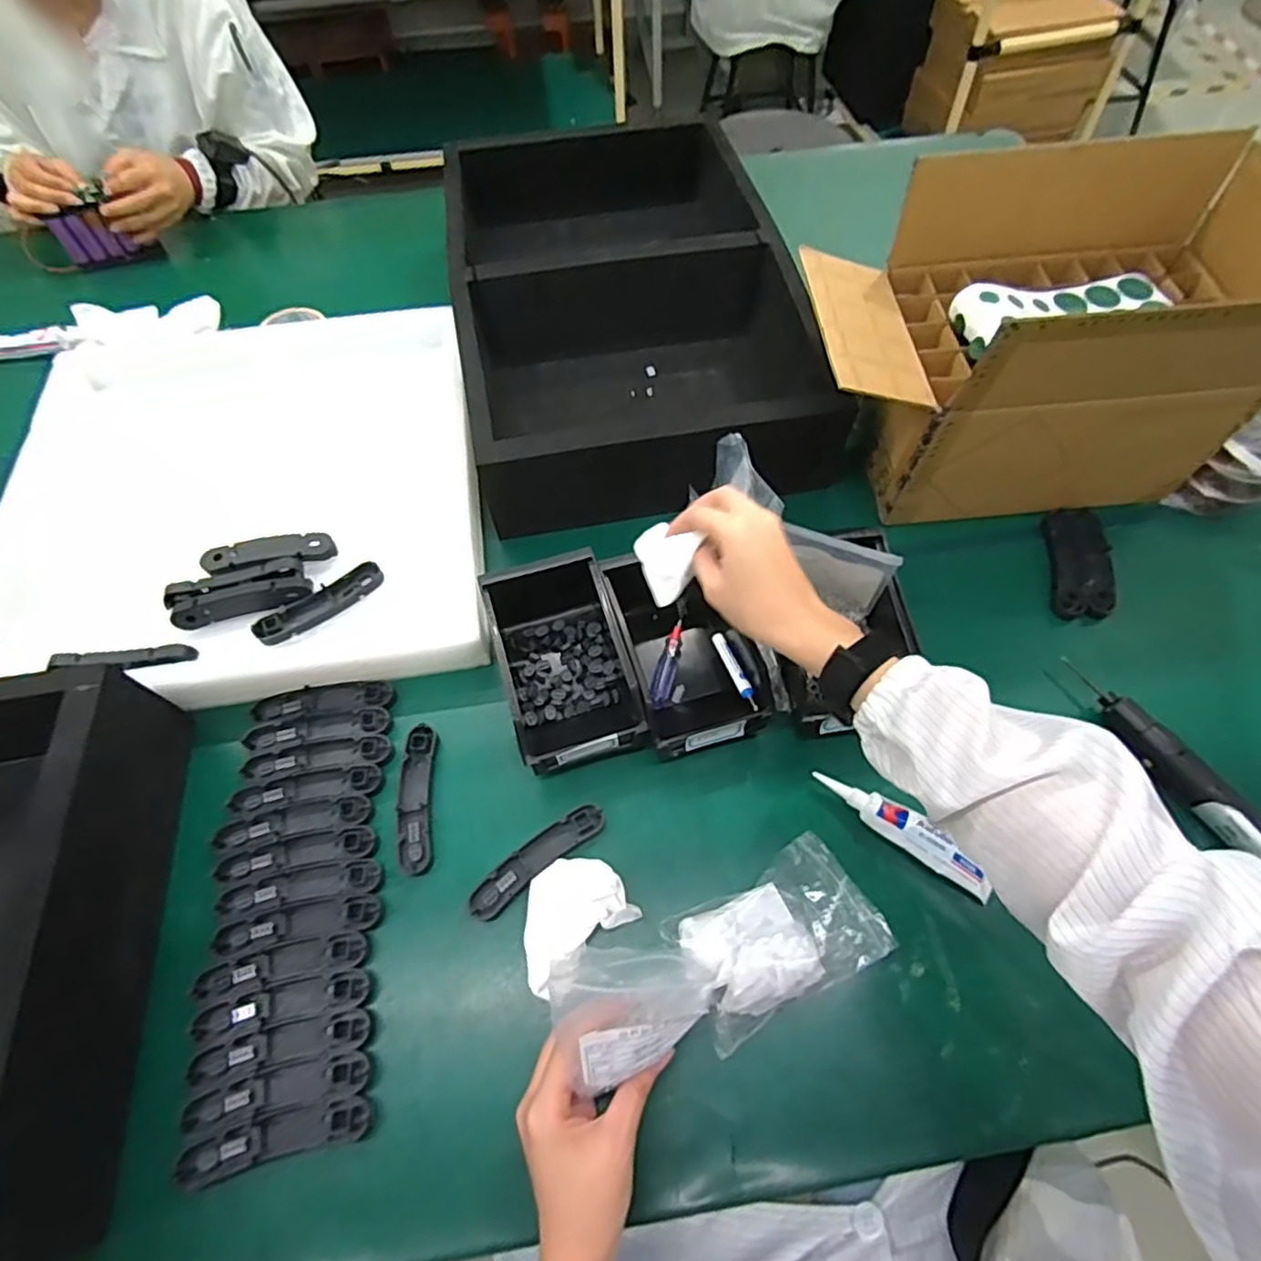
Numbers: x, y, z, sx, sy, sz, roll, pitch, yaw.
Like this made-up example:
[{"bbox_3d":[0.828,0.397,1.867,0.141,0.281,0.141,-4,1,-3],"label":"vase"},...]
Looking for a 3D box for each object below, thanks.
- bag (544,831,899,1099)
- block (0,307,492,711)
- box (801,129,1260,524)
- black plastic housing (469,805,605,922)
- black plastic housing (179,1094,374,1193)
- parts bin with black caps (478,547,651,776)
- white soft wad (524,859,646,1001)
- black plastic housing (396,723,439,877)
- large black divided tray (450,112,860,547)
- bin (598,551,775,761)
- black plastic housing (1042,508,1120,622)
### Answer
[{"bbox_3d":[0.066,0.227,0.451,0.233,0.077,0.089,-12,59,-30],"label":"bag"},{"bbox_3d":[-0.392,-0.161,0.689,0.456,0.053,0.500,-9,61,-4],"label":"block"},{"bbox_3d":[0.362,-0.263,0.625,0.397,0.239,0.228,-5,61,-1],"label":"box"},{"bbox_3d":[-0.074,0.180,0.524,0.120,0.010,0.027,-36,66,-17],"label":"black plastic housing"},{"bbox_3d":[-0.233,0.338,0.439,0.119,0.013,0.025,-14,62,-6],"label":"black plastic housing"},{"bbox_3d":[-0.060,0.021,0.576,0.101,0.068,0.186,-16,62,-7],"label":"parts bin with black caps"},{"bbox_3d":[-0.049,0.212,0.497,0.091,0.028,0.070,-35,66,-16],"label":"white soft wad"},{"bbox_3d":[-0.179,0.139,0.550,0.029,0.016,0.118,-4,61,-1],"label":"black plastic housing"},{"bbox_3d":[-0.006,-0.386,0.777,0.378,0.105,0.579,-8,61,-3],"label":"large black divided tray"},{"bbox_3d":[0.044,0.020,0.583,0.107,0.087,0.175,-15,62,-7],"label":"bin"},{"bbox_3d":[0.449,-0.068,0.657,0.060,0.016,0.128,9,62,6],"label":"black plastic housing"}]

